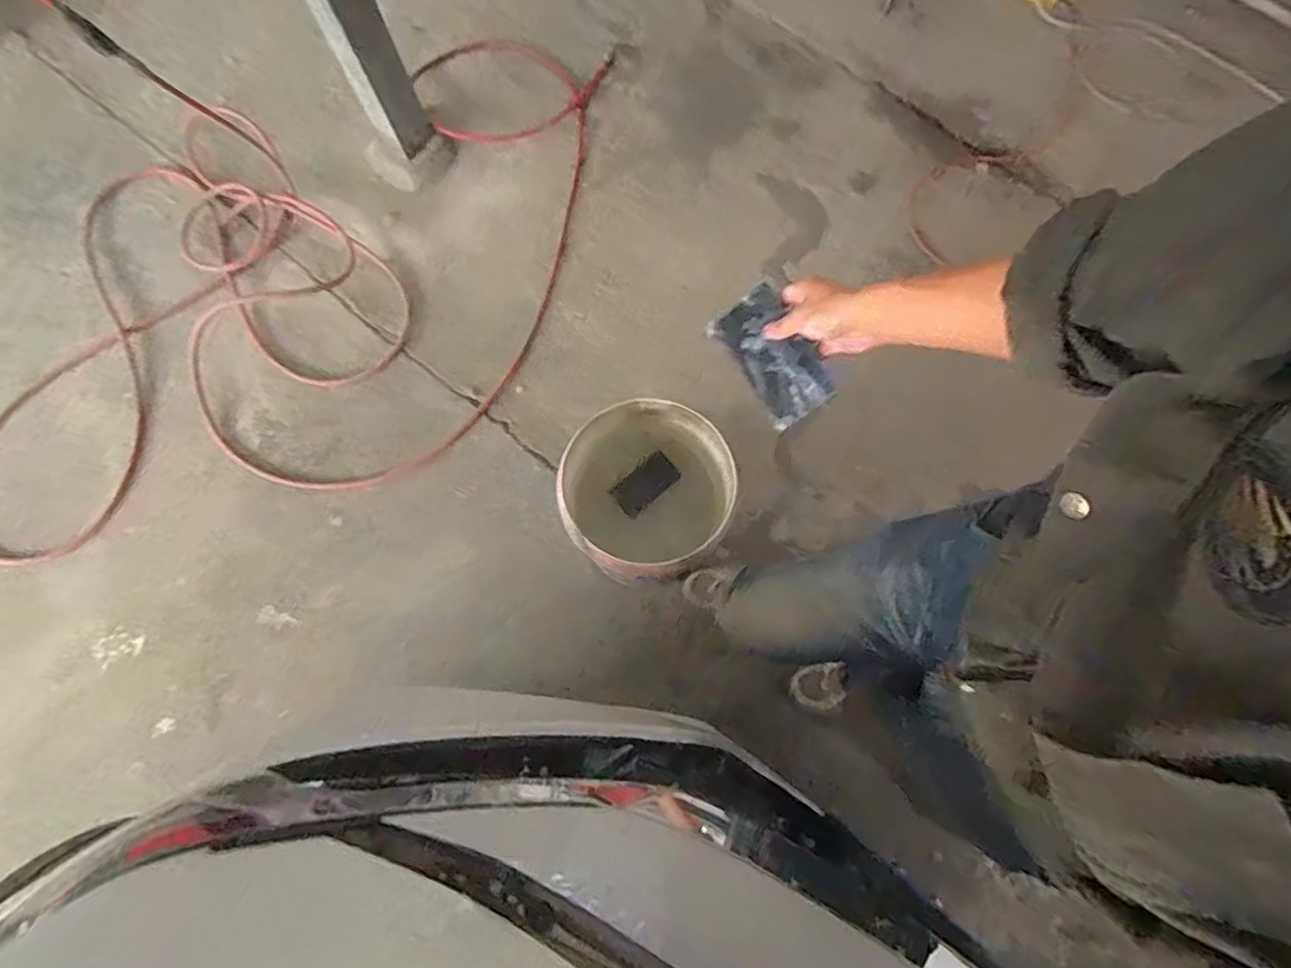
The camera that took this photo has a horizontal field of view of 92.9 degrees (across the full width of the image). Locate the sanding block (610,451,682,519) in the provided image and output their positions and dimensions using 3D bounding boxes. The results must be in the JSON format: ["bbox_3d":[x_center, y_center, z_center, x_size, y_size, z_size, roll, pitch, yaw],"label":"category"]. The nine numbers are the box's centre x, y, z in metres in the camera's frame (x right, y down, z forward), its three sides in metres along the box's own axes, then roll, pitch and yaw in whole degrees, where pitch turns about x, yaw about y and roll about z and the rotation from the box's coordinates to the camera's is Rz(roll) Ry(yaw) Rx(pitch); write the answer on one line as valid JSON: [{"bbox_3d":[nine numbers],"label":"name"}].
[{"bbox_3d":[0.000,-0.001,1.234,0.135,0.029,0.070,-42,80,-9],"label":"sanding block"}]

